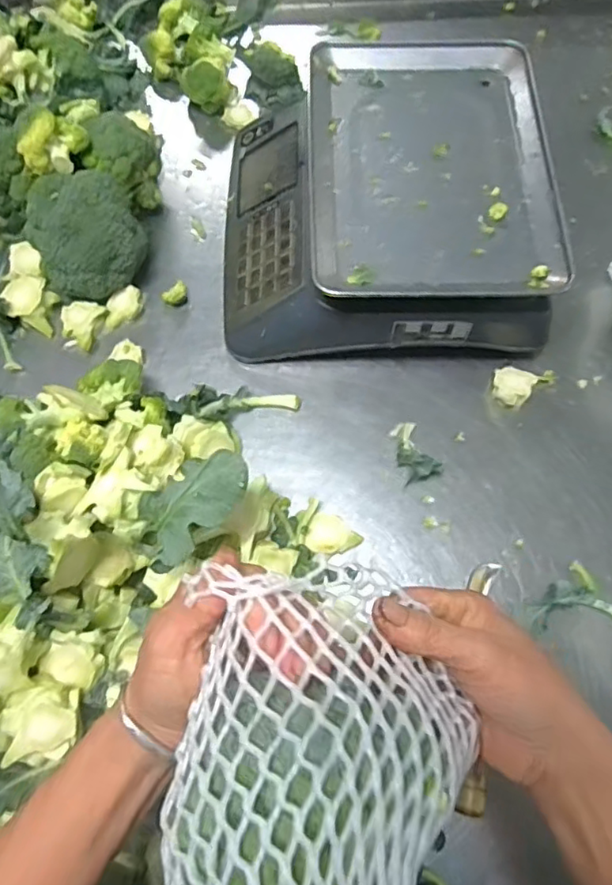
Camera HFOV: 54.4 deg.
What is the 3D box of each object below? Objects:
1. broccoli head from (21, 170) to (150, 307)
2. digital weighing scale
[{"bbox_3d":[-0.236,-0.221,0.637,0.116,0.089,0.103,-18,71,-6],"label":"broccoli head"},{"bbox_3d":[0.075,-0.266,0.639,0.334,0.115,0.338,-2,70,0],"label":"digital weighing scale"}]

